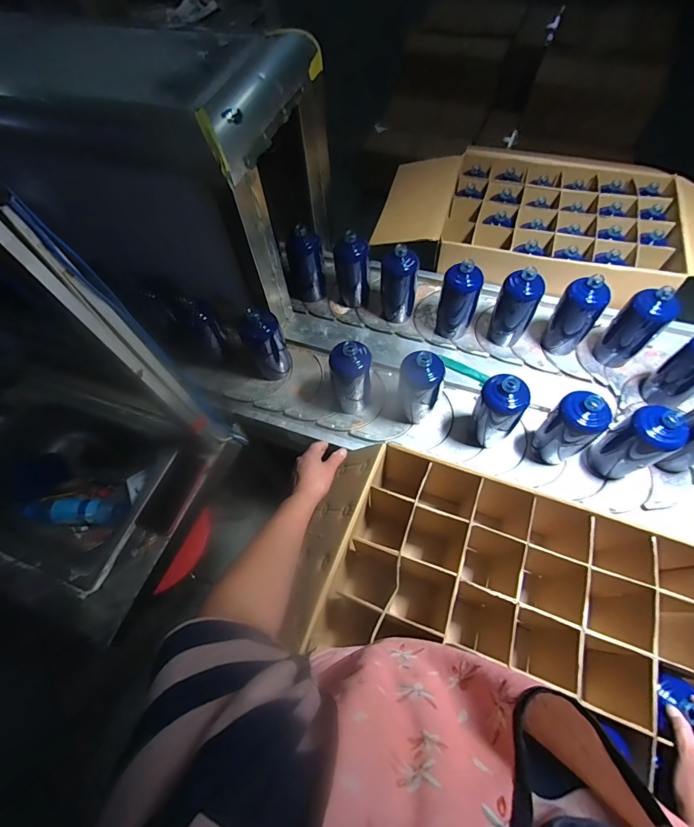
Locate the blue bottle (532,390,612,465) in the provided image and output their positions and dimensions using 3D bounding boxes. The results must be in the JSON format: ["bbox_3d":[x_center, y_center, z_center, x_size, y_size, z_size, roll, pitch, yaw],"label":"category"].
[{"bbox_3d":[0.409,0.024,0.695,0.076,0.185,0.086,-29,68,-12],"label":"blue bottle"}]

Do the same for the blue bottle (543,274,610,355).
[{"bbox_3d":[0.488,-0.210,0.809,0.071,0.178,0.069,4,65,3],"label":"blue bottle"}]

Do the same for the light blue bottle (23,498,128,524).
[{"bbox_3d":[-0.651,0.233,0.912,0.249,0.059,0.062,-1,65,1],"label":"light blue bottle"}]

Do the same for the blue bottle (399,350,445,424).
[{"bbox_3d":[0.140,-0.048,0.743,0.081,0.172,0.066,17,66,9],"label":"blue bottle"}]

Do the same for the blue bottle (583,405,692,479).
[{"bbox_3d":[0.512,0.054,0.674,0.079,0.172,0.083,0,65,1],"label":"blue bottle"}]

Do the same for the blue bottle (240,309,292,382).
[{"bbox_3d":[-0.178,-0.157,0.817,0.084,0.187,0.083,-20,66,-8],"label":"blue bottle"}]

